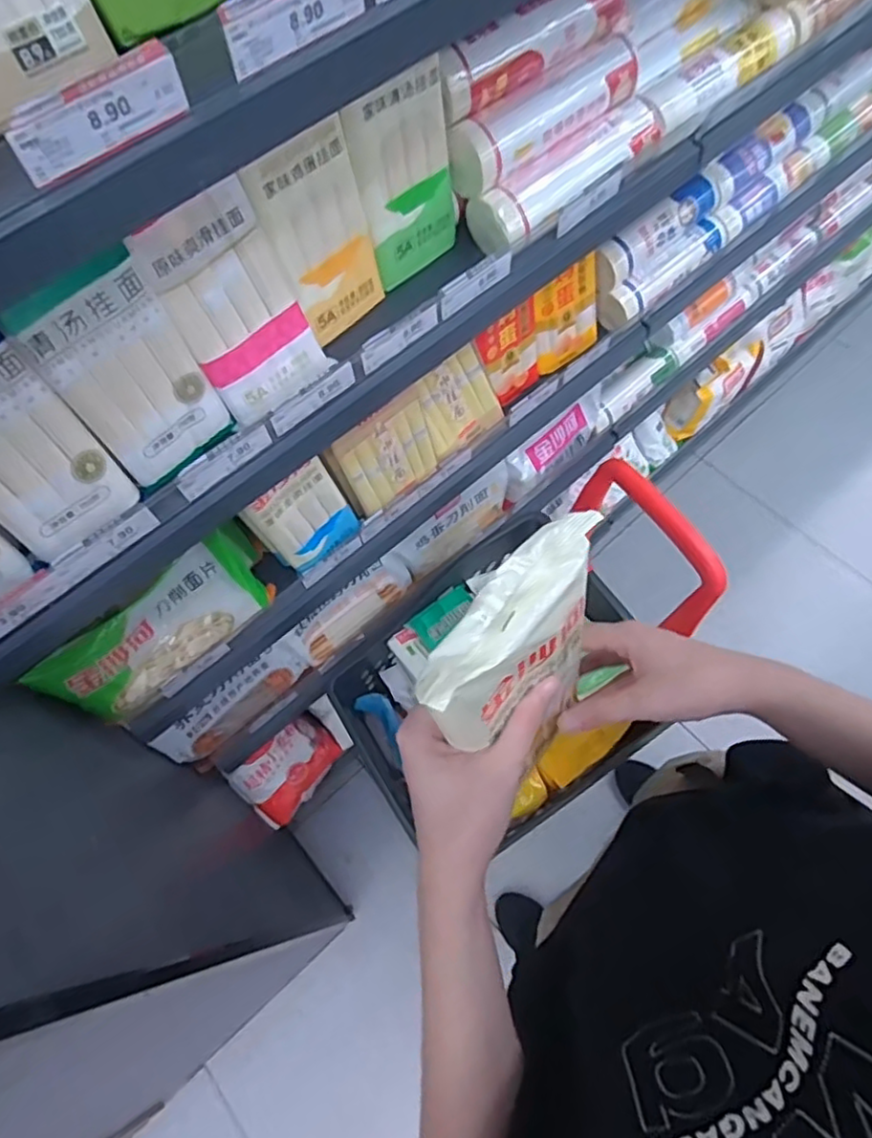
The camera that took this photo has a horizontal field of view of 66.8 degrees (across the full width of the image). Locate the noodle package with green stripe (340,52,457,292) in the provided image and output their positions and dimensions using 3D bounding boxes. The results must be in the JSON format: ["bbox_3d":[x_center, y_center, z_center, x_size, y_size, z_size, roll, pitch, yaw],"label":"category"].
[{"bbox_3d":[-0.030,-0.398,0.685,0.032,0.186,0.114,38,73,18],"label":"noodle package with green stripe"}]

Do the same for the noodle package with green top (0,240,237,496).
[{"bbox_3d":[-0.263,-0.165,0.582,0.045,0.196,0.112,37,73,18],"label":"noodle package with green top"}]

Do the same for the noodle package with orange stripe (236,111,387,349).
[{"bbox_3d":[-0.110,-0.322,0.650,0.034,0.185,0.114,38,73,18],"label":"noodle package with orange stripe"}]

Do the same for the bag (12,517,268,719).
[{"bbox_3d":[-0.343,0.068,0.848,0.287,0.132,0.093,-42,70,-15],"label":"bag"}]

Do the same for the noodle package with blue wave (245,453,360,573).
[{"bbox_3d":[-0.162,-0.066,0.851,0.029,0.175,0.118,41,74,19],"label":"noodle package with blue wave"}]

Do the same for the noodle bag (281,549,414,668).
[{"bbox_3d":[-0.152,0.068,1.174,0.238,0.100,0.050,-40,39,-13],"label":"noodle bag"}]

